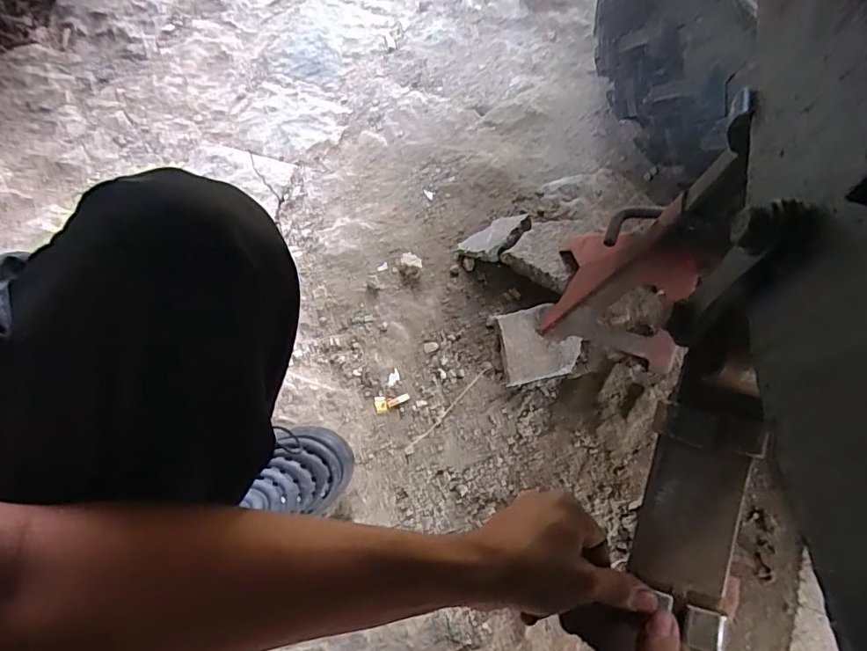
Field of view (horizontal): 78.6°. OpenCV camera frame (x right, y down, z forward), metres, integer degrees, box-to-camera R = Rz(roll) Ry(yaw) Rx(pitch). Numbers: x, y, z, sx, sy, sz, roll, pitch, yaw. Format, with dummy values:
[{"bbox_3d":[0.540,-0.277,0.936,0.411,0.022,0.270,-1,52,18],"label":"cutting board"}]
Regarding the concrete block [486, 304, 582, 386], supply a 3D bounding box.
[{"bbox_3d":[0.141,0.026,0.735,0.112,0.040,0.104,-7,66,-4],"label":"concrete block"}]

